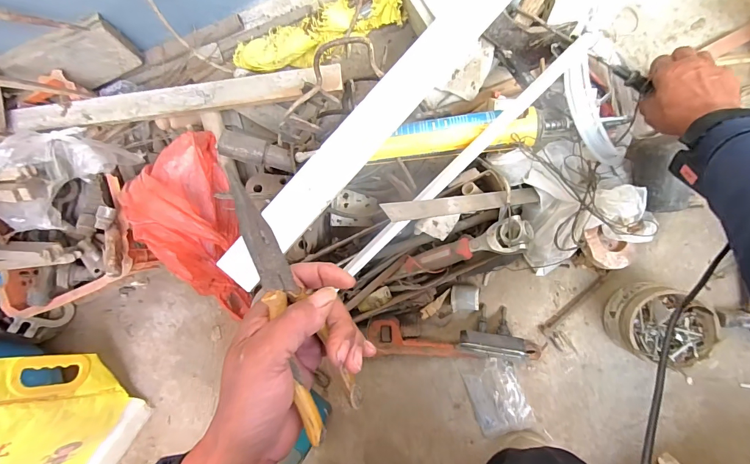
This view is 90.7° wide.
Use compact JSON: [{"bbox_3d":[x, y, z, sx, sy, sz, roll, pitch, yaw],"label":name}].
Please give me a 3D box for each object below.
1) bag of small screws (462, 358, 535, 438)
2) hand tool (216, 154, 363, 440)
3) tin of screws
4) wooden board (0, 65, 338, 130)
[{"bbox_3d":[0.193,0.262,0.588,0.083,0.010,0.111,-23,86,8],"label":"bag of small screws"},{"bbox_3d":[-0.063,0.043,0.253,0.030,0.036,0.196,-22,94,8],"label":"hand tool"},{"bbox_3d":[0.392,0.127,0.516,0.100,0.093,0.099,0,90,9],"label":"tin of screws"},{"bbox_3d":[-0.308,-0.202,0.564,0.515,0.032,0.042,-5,89,9],"label":"wooden board"}]

